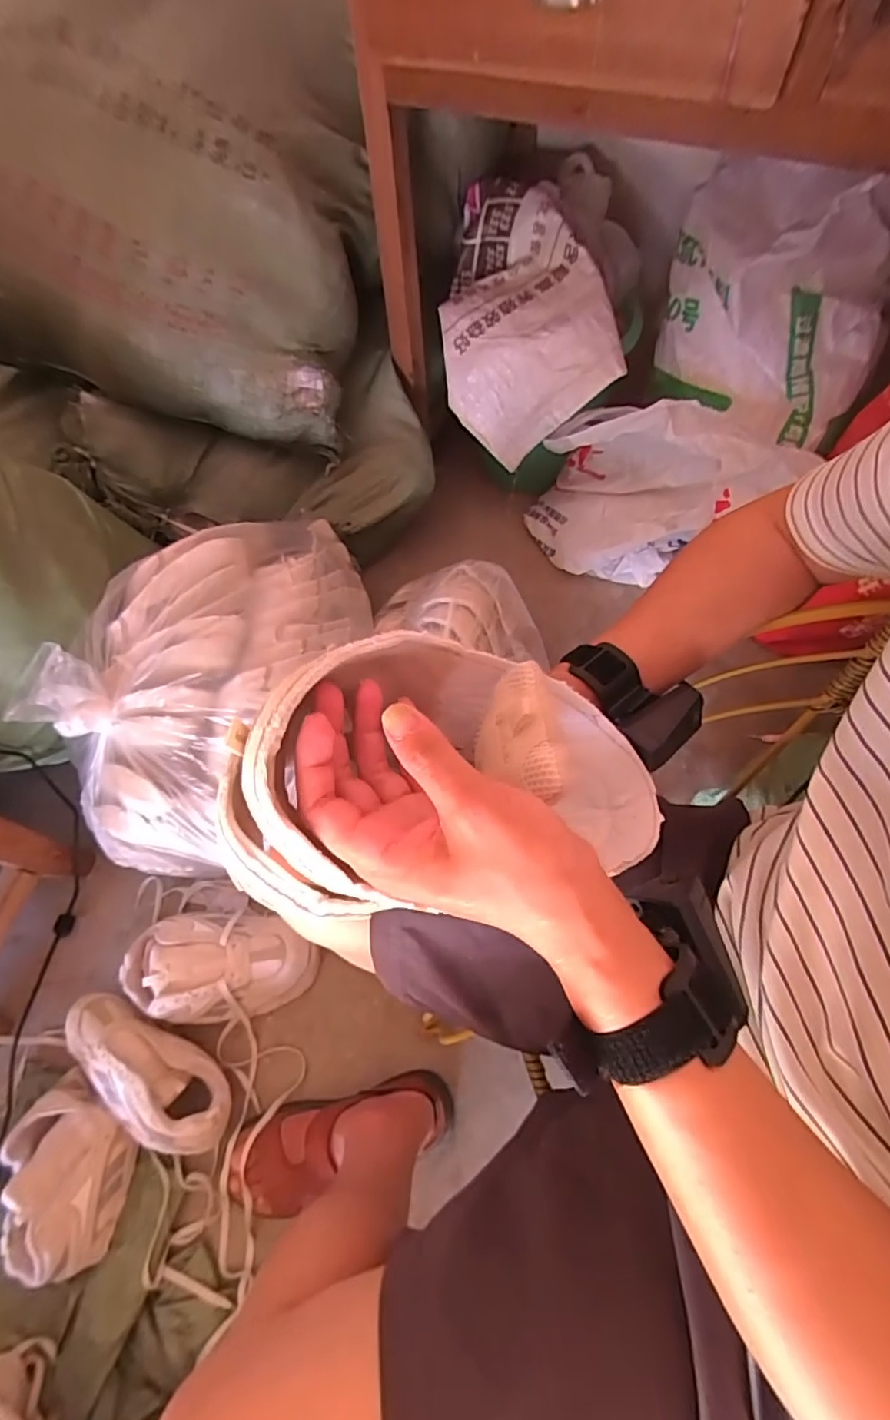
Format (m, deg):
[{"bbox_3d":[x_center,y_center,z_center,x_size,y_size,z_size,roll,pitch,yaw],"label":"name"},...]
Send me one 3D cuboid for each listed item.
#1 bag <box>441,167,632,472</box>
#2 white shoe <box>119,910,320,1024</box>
[{"bbox_3d":[0.115,-0.697,1.004,0.253,0.272,0.438,-12,63,-4],"label":"bag"},{"bbox_3d":[-0.312,0.348,0.766,0.223,0.098,0.134,-3,63,0],"label":"white shoe"}]

